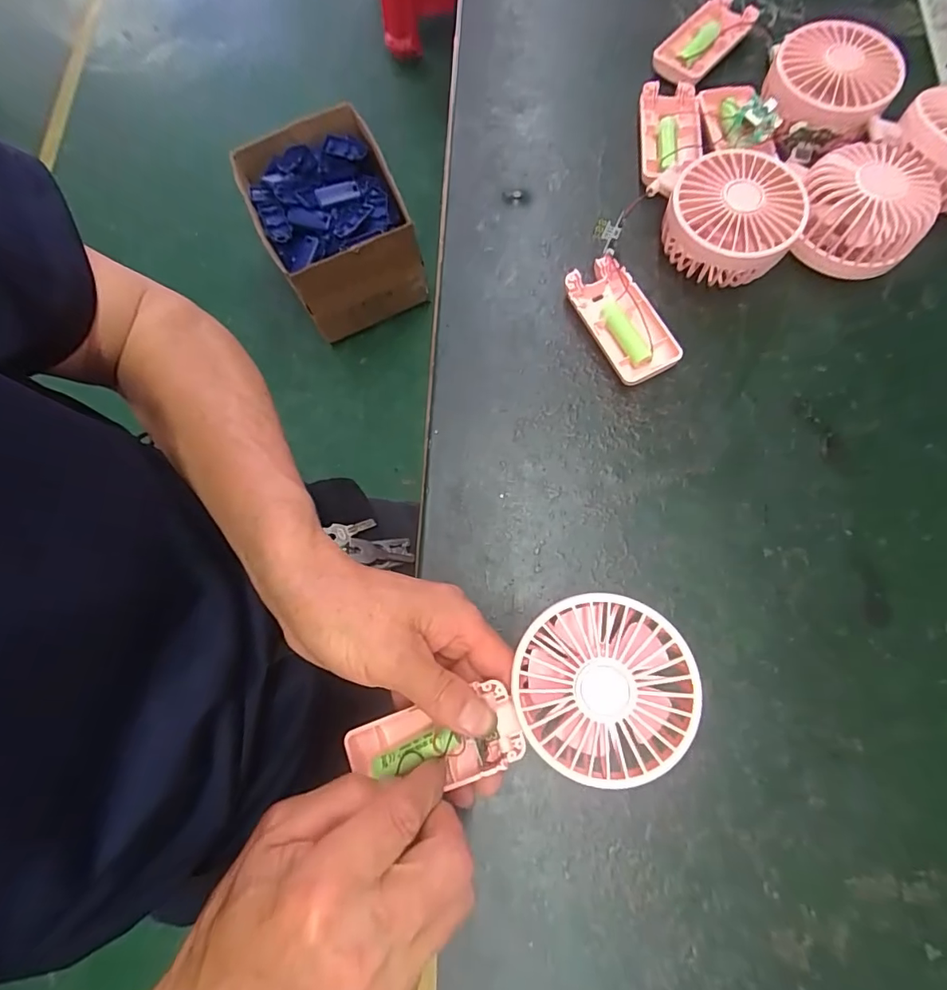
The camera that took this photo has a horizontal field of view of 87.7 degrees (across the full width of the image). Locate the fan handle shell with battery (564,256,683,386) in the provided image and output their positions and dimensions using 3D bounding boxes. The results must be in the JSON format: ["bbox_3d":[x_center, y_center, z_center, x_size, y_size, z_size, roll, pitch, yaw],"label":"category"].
[{"bbox_3d":[0.104,-0.123,0.350,0.045,0.016,0.093,-29,75,-6],"label":"fan handle shell with battery"}]

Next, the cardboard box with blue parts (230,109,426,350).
[{"bbox_3d":[-0.308,-0.591,1.088,0.291,0.196,0.376,-23,75,-2],"label":"cardboard box with blue parts"}]

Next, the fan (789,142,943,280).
[{"bbox_3d":[0.269,-0.197,0.345,0.080,0.046,0.084,-1,74,2],"label":"fan"}]

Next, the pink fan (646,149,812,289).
[{"bbox_3d":[0.177,-0.192,0.346,0.086,0.047,0.085,-3,74,1],"label":"pink fan"}]

